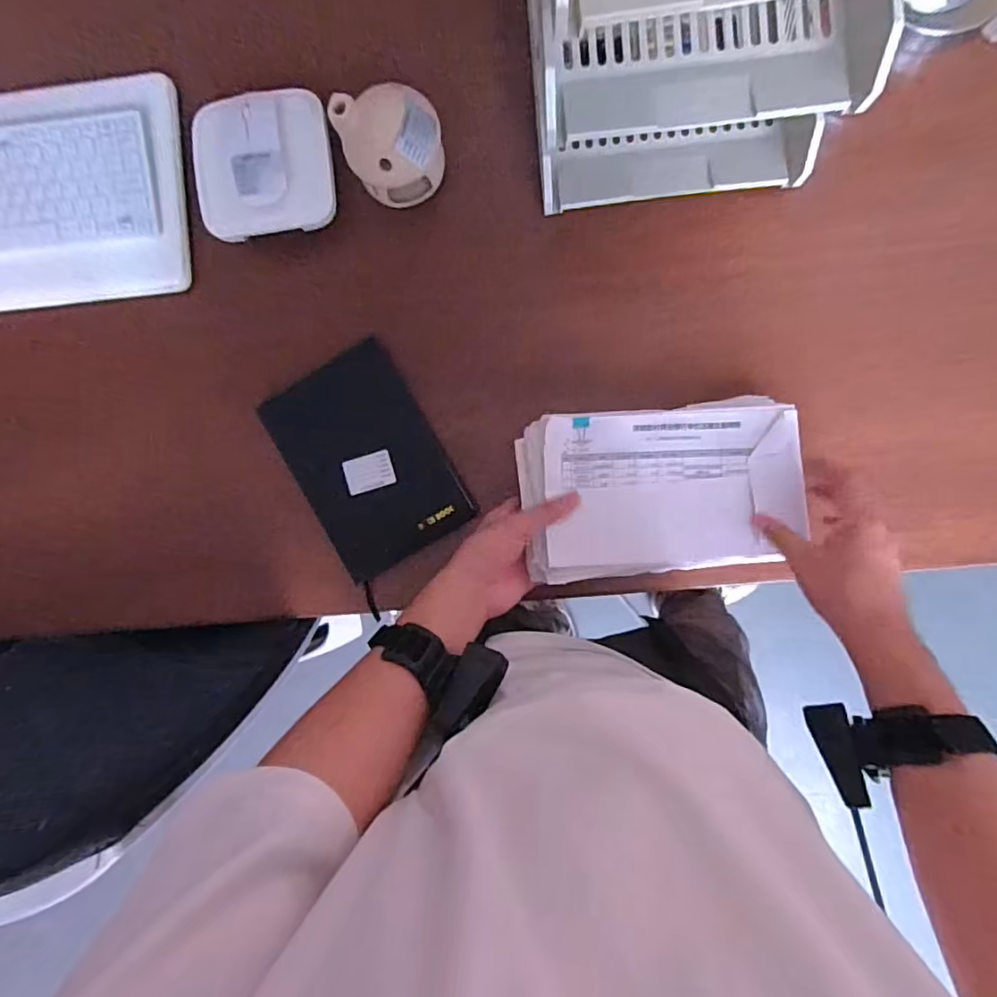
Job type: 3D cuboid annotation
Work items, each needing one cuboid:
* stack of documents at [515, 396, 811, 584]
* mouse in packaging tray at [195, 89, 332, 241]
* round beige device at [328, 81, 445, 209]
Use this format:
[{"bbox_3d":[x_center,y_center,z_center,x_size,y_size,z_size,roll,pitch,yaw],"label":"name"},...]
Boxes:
[{"bbox_3d":[0.153,-0.010,0.518,0.256,0.036,0.154,-6,90,4],"label":"stack of documents"},{"bbox_3d":[-0.235,-0.327,0.551,0.135,0.043,0.125,-7,90,4],"label":"mouse in packaging tray"},{"bbox_3d":[-0.101,-0.337,0.538,0.091,0.077,0.072,-14,89,4],"label":"round beige device"}]

